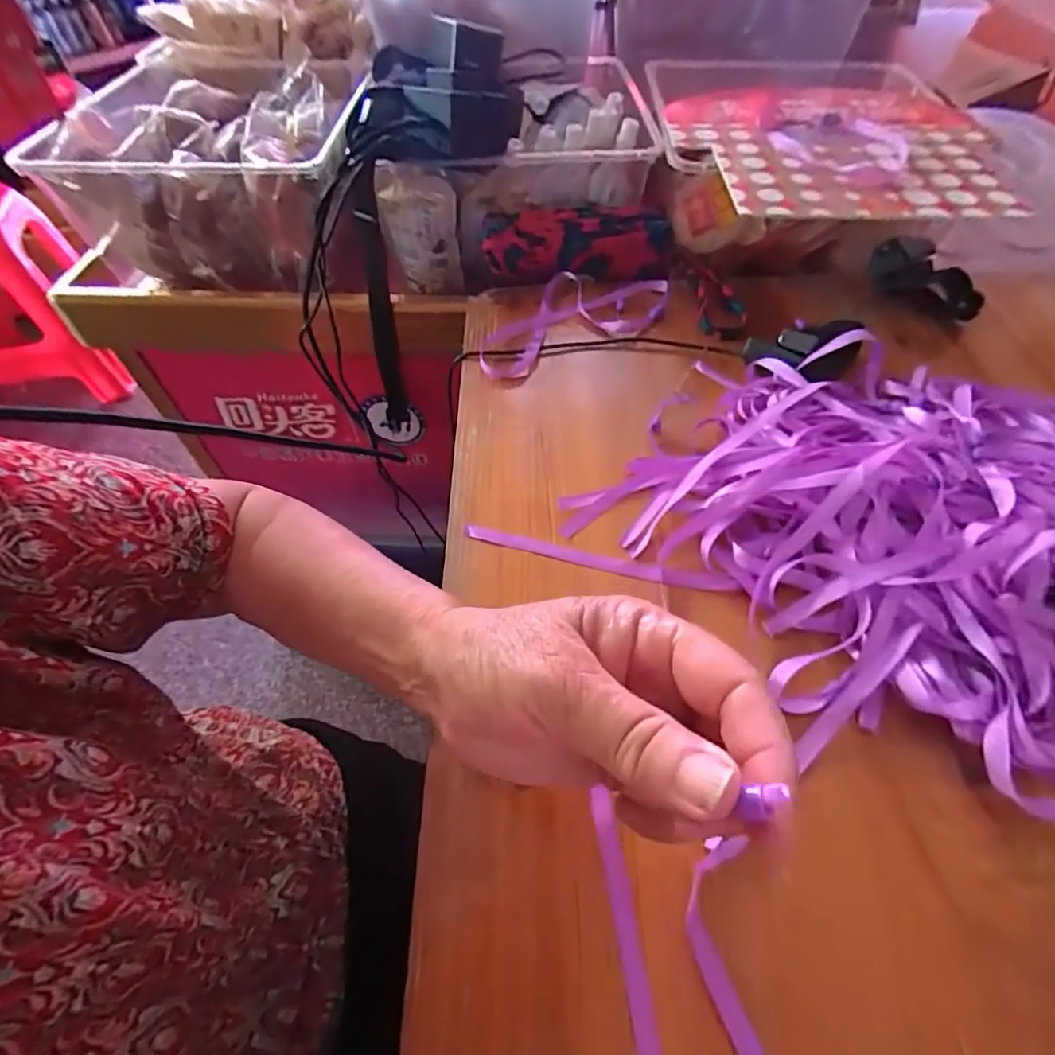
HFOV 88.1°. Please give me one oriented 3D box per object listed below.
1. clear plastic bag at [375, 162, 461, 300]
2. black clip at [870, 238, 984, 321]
[{"bbox_3d":[-0.110,-0.309,0.564,0.073,0.129,0.045,-10,56,-5],"label":"clear plastic bag"},{"bbox_3d":[0.362,-0.225,0.500,0.101,0.047,0.032,36,64,6],"label":"black clip"}]

